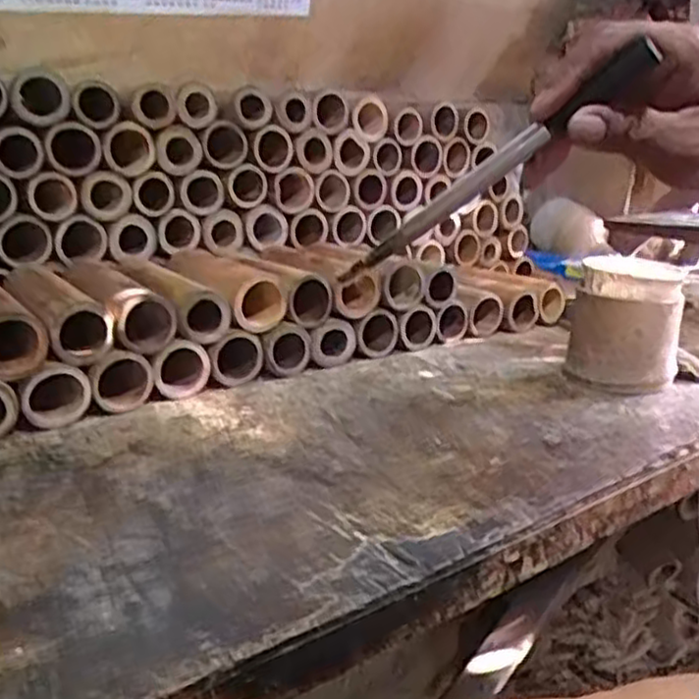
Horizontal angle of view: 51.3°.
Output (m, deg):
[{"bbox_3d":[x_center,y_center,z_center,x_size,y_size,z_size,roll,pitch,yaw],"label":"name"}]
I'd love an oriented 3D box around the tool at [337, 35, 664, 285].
[{"bbox_3d":[0.067,-0.089,0.383,0.199,0.012,0.014,-35,0,32],"label":"tool"}]

